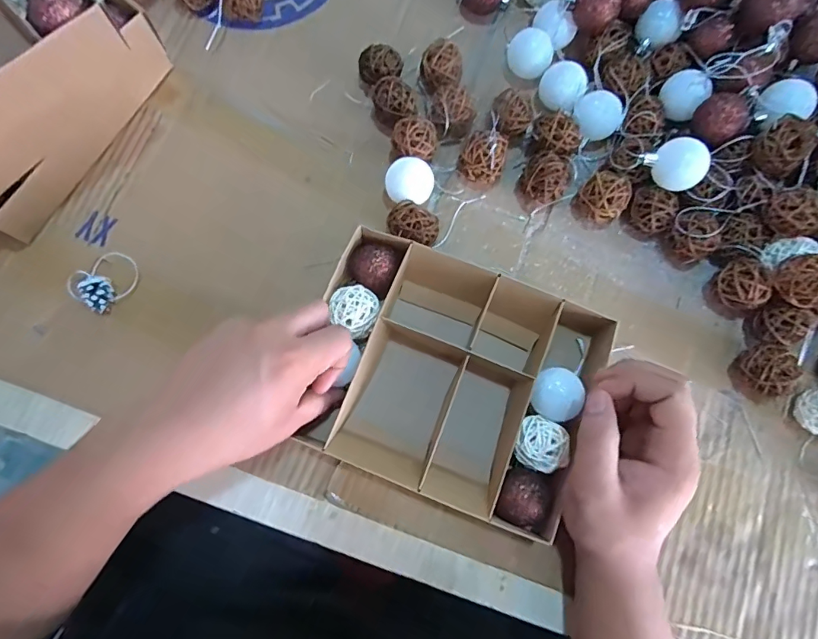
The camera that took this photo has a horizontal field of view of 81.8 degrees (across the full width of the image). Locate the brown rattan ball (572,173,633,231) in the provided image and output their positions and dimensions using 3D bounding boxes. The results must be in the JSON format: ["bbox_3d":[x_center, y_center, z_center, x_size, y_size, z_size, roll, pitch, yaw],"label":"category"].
[{"bbox_3d":[0.159,-0.097,0.388,0.035,0.033,0.035,0,77,-1],"label":"brown rattan ball"}]

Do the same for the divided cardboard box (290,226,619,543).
[{"bbox_3d":[0.028,0.040,0.353,0.204,0.041,0.171,22,80,5],"label":"divided cardboard box"}]

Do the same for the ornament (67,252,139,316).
[{"bbox_3d":[-0.240,-0.031,0.372,0.034,0.017,0.048,44,80,8],"label":"ornament"}]

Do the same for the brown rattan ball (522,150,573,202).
[{"bbox_3d":[0.112,-0.115,0.390,0.036,0.036,0.036,0,77,-1],"label":"brown rattan ball"}]

